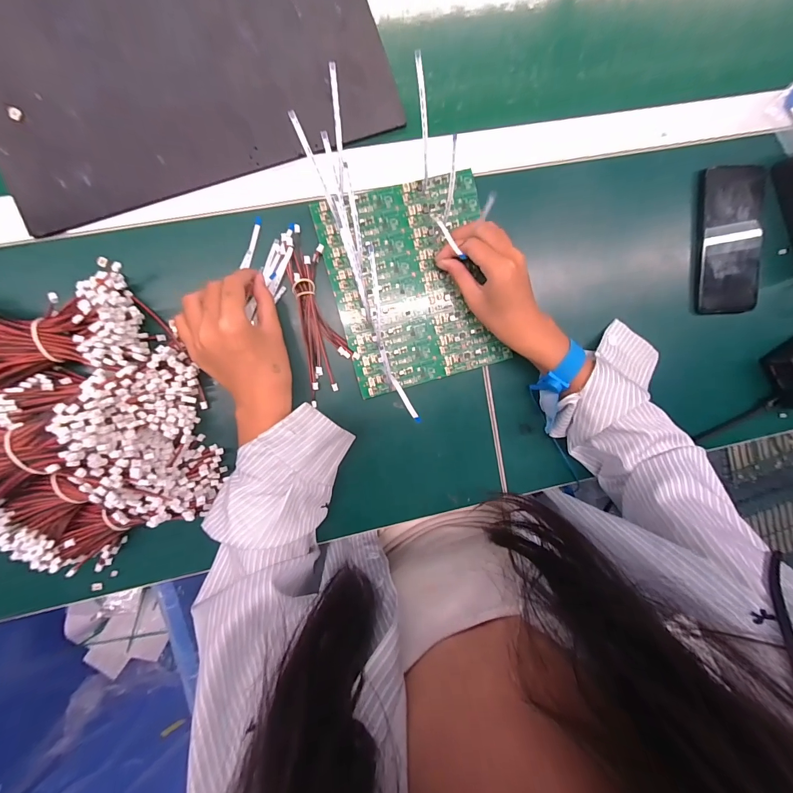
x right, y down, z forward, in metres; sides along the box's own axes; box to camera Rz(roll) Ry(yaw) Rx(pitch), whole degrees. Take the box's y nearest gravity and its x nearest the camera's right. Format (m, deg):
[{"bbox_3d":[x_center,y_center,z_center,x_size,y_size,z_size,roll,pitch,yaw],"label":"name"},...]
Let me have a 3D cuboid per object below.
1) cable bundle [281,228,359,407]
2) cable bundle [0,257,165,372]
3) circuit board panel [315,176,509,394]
[{"bbox_3d":[-0.074,-0.083,0.370,0.051,0.010,0.165,-10,96,-6],"label":"cable bundle"},{"bbox_3d":[-0.319,-0.066,0.324,0.166,0.053,0.100,-9,96,-6],"label":"cable bundle"},{"bbox_3d":[0.018,-0.113,0.376,0.160,0.009,0.193,-15,97,-7],"label":"circuit board panel"}]

